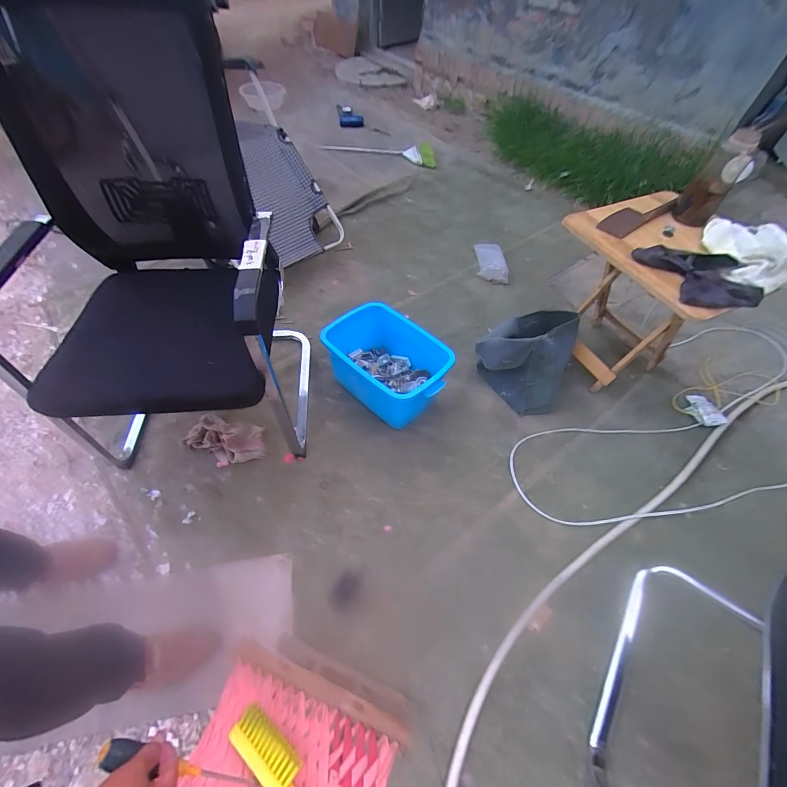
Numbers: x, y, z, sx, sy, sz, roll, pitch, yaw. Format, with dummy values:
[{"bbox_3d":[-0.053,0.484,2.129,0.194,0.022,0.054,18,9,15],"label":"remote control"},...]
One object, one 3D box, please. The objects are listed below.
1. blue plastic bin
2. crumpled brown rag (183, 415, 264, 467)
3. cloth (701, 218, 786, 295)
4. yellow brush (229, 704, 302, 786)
[{"bbox_3d":[-0.021,-0.098,1.238,0.430,0.196,0.275,35,62,22],"label":"blue plastic bin"},{"bbox_3d":[-0.526,0.149,1.146,0.249,0.039,0.143,9,55,6],"label":"crumpled brown rag"},{"bbox_3d":[0.940,-0.389,0.956,0.232,0.056,0.288,38,61,21],"label":"cloth"},{"bbox_3d":[-0.148,0.581,0.531,0.248,0.025,0.058,38,63,23],"label":"yellow brush"}]

